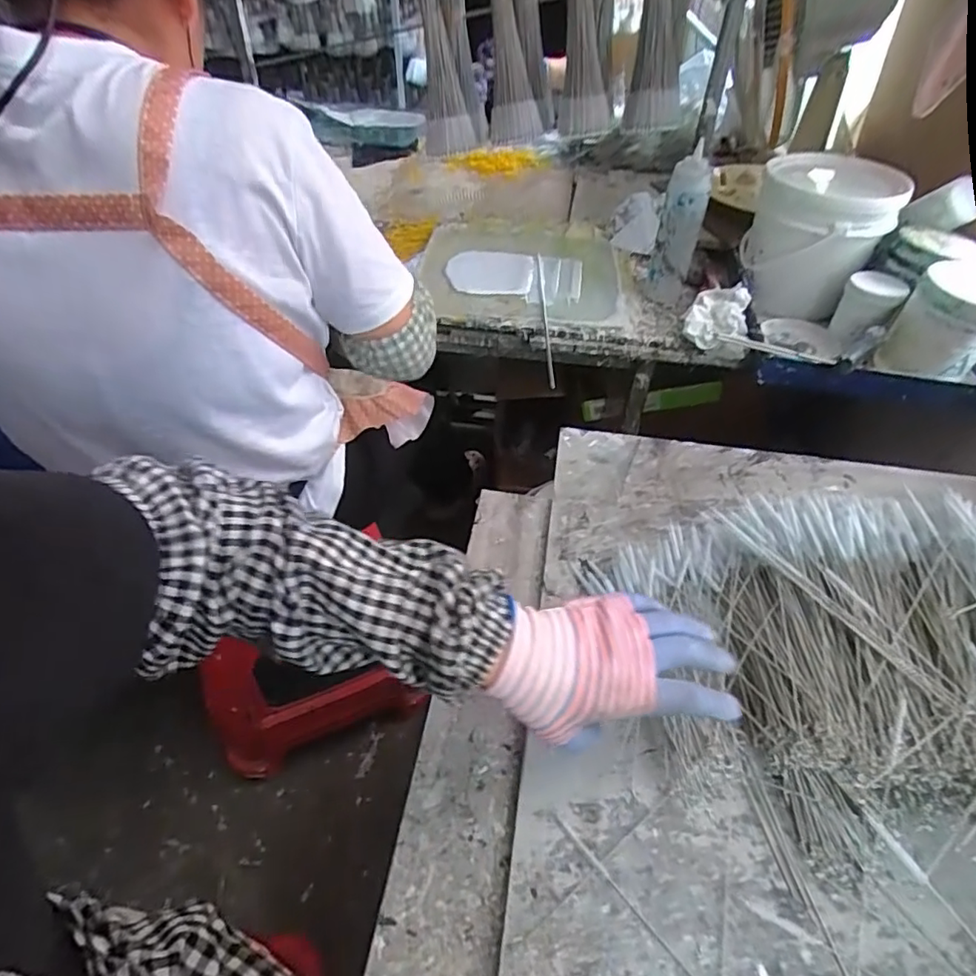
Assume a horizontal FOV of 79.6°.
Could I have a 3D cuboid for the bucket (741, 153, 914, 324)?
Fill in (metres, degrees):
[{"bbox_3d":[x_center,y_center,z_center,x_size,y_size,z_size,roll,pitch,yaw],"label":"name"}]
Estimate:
[{"bbox_3d":[0.496,-0.384,0.897,0.185,0.184,0.176,17,48,16],"label":"bucket"}]

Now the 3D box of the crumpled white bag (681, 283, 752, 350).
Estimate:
[{"bbox_3d":[0.344,-0.254,0.868,0.090,0.046,0.123,18,49,17],"label":"crumpled white bag"}]

